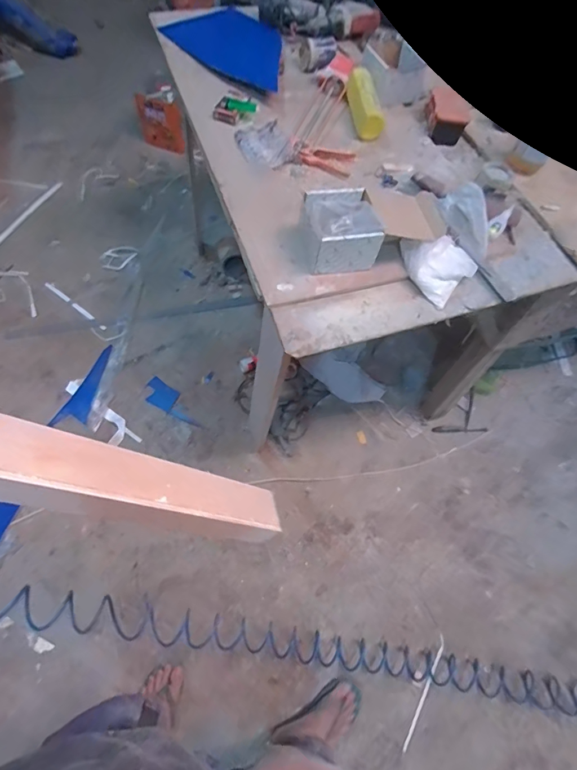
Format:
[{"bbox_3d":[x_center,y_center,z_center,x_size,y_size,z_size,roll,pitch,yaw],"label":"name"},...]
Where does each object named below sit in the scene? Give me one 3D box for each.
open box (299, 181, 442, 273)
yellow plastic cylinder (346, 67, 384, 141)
[{"bbox_3d":[0.089,-0.289,0.799,0.137,0.082,0.129,-8,64,-9],"label":"open box"},{"bbox_3d":[0.183,-0.682,1.028,0.063,0.057,0.196,-7,64,-8],"label":"yellow plastic cylinder"}]

